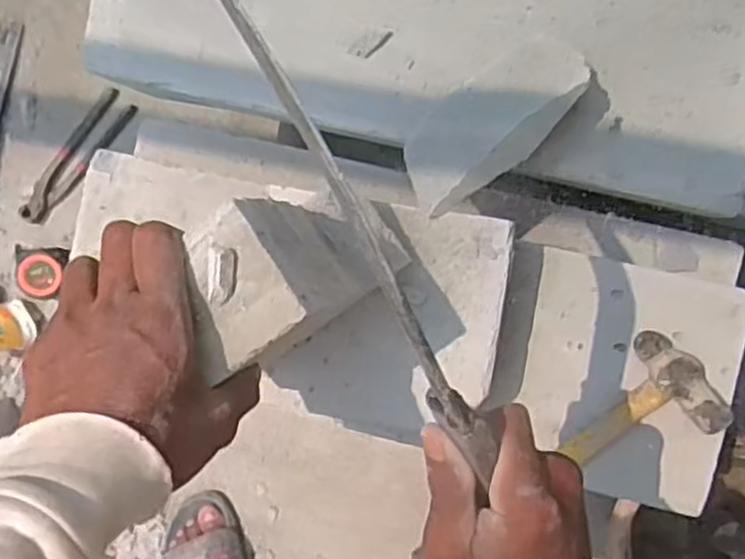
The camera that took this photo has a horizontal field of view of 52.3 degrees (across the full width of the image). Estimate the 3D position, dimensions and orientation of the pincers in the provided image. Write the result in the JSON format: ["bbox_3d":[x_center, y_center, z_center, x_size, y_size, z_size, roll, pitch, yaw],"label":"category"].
[{"bbox_3d":[-0.422,-0.171,1.077,0.055,0.012,0.222,44,96,5],"label":"pincers"}]

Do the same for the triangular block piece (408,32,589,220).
[{"bbox_3d":[0.095,-0.126,0.600,0.167,0.032,0.087,-39,51,6],"label":"triangular block piece"}]

